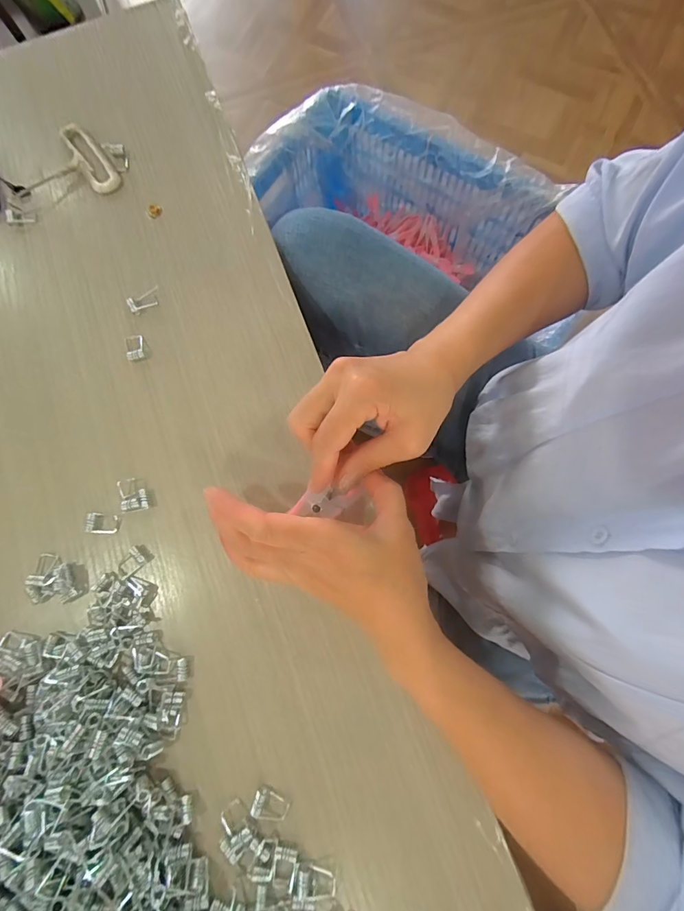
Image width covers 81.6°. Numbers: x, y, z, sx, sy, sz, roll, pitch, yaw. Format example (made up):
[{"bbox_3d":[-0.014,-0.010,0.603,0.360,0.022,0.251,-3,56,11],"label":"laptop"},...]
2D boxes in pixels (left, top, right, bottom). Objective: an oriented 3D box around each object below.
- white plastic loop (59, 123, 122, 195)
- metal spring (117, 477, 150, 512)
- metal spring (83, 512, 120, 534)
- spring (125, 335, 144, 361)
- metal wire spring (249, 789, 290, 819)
[{"bbox_3d":[-0.231,-0.270,0.359,0.030,0.004,0.082,-36,80,-7],"label":"white plastic loop"},{"bbox_3d":[-0.158,0.029,0.299,0.019,0.008,0.028,-21,79,-4],"label":"metal spring"},{"bbox_3d":[-0.180,0.051,0.295,0.024,0.004,0.014,8,78,2],"label":"metal spring"},{"bbox_3d":[-0.170,-0.089,0.324,0.015,0.005,0.023,-14,78,-3],"label":"spring"},{"bbox_3d":[-0.047,0.230,0.258,0.023,0.004,0.016,22,79,5],"label":"metal wire spring"}]

